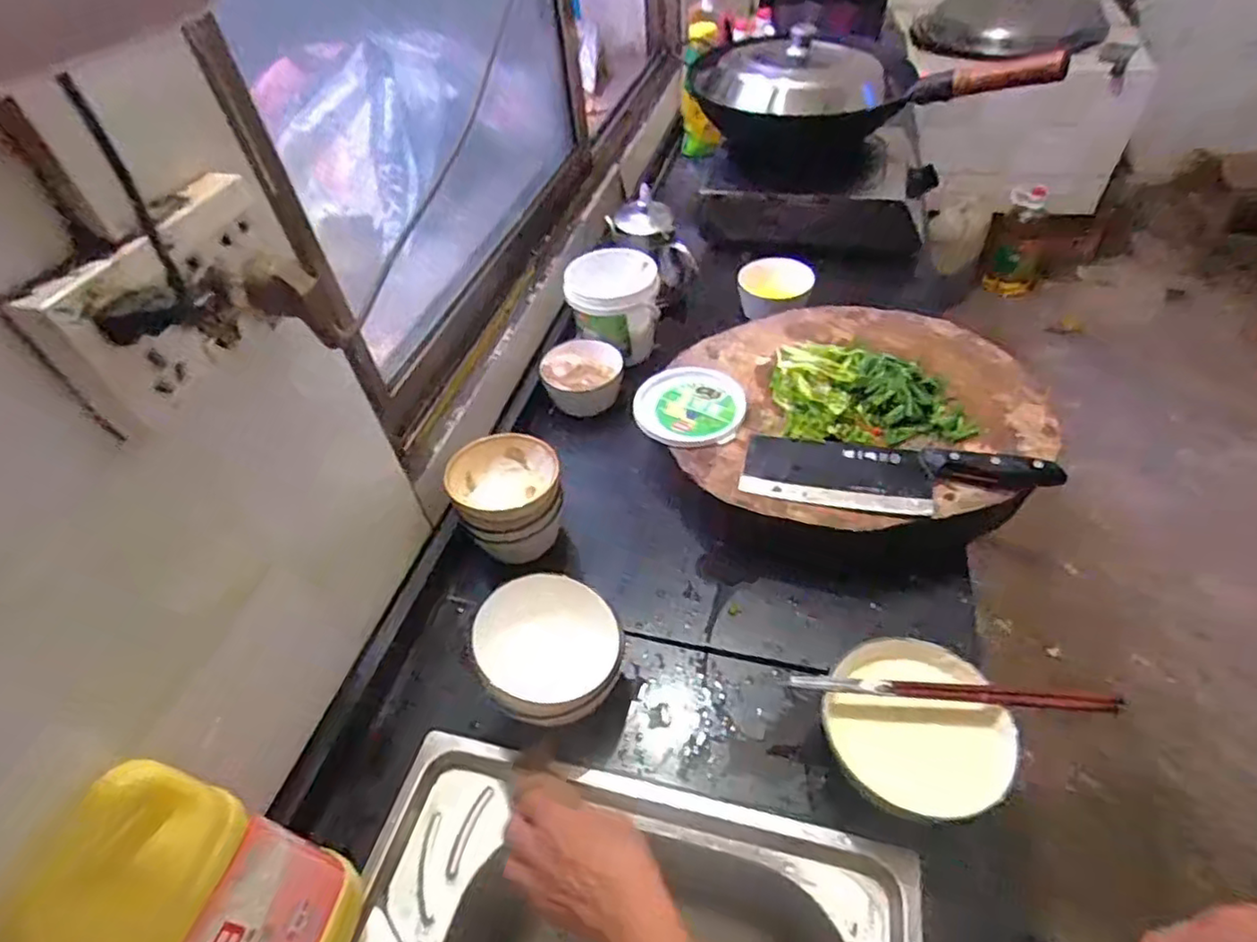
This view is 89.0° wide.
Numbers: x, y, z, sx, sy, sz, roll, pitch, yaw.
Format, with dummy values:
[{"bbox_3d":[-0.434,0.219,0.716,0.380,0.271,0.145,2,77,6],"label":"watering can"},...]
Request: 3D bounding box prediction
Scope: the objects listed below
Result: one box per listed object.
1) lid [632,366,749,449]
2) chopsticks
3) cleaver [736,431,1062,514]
[{"bbox_3d":[0.070,-0.077,0.732,0.124,0.012,0.123,-3,47,4],"label":"lid"},{"bbox_3d":[0.250,0.172,0.499,0.238,0.013,0.015,2,48,9],"label":"chopsticks"},{"bbox_3d":[0.260,0.004,0.628,0.285,0.019,0.086,11,50,16],"label":"cleaver"}]

